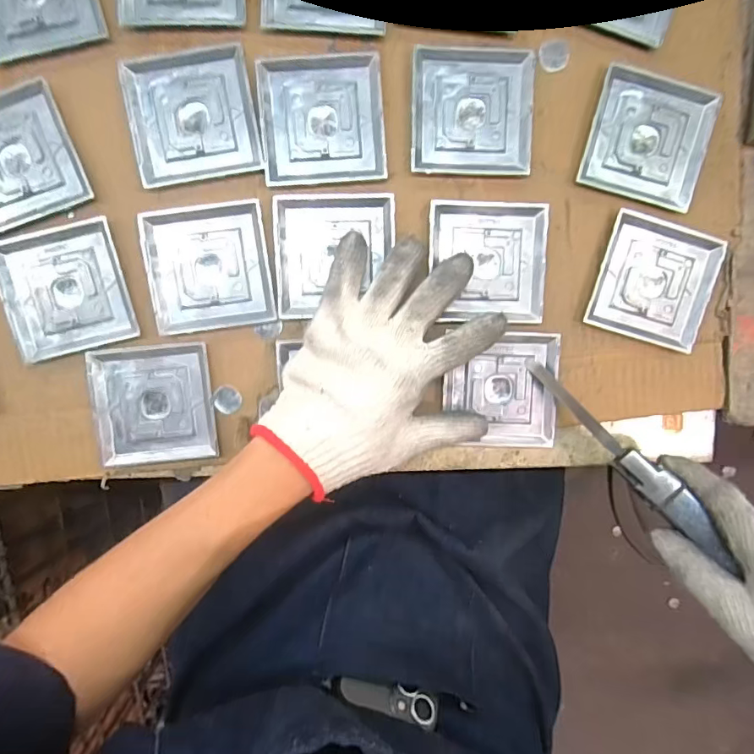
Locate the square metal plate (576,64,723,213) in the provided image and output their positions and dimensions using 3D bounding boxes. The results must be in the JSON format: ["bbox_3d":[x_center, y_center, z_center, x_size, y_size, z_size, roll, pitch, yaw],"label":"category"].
[{"bbox_3d":[0.210,-0.184,0.367,0.090,0.006,0.093,15,95,-3],"label":"square metal plate"}]

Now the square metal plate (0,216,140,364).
[{"bbox_3d":[-0.235,-0.066,0.361,0.087,0.007,0.091,-15,96,0],"label":"square metal plate"}]

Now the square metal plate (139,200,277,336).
[{"bbox_3d":[-0.127,-0.083,0.361,0.090,0.004,0.091,-8,96,-1],"label":"square metal plate"}]

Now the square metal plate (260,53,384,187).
[{"bbox_3d":[-0.040,-0.192,0.356,0.089,0.004,0.091,-4,96,-1],"label":"square metal plate"}]

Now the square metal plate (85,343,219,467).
[{"bbox_3d":[-0.174,0.023,0.373,0.089,0.005,0.091,-5,96,-1],"label":"square metal plate"}]

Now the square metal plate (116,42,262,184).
[{"bbox_3d":[-0.137,-0.194,0.353,0.089,0.004,0.092,-10,96,-1],"label":"square metal plate"}]

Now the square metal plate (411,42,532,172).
[{"bbox_3d":[0.072,-0.200,0.359,0.090,0.005,0.092,0,96,-2],"label":"square metal plate"}]

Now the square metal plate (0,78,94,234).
[{"bbox_3d":[-0.268,-0.160,0.352,0.088,0.007,0.090,-20,96,0],"label":"square metal plate"}]

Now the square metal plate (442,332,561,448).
[{"bbox_3d":[0.097,0.010,0.378,0.087,0.011,0.089,2,96,-2],"label":"square metal plate"}]

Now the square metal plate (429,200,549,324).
[{"bbox_3d":[0.086,-0.089,0.369,0.088,0.007,0.091,0,96,-2],"label":"square metal plate"}]

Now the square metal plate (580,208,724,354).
[{"bbox_3d":[0.220,-0.075,0.377,0.091,0.006,0.092,16,95,-3],"label":"square metal plate"}]

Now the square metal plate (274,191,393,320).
[{"bbox_3d":[-0.031,-0.093,0.366,0.089,0.007,0.091,-2,96,-2],"label":"square metal plate"}]

